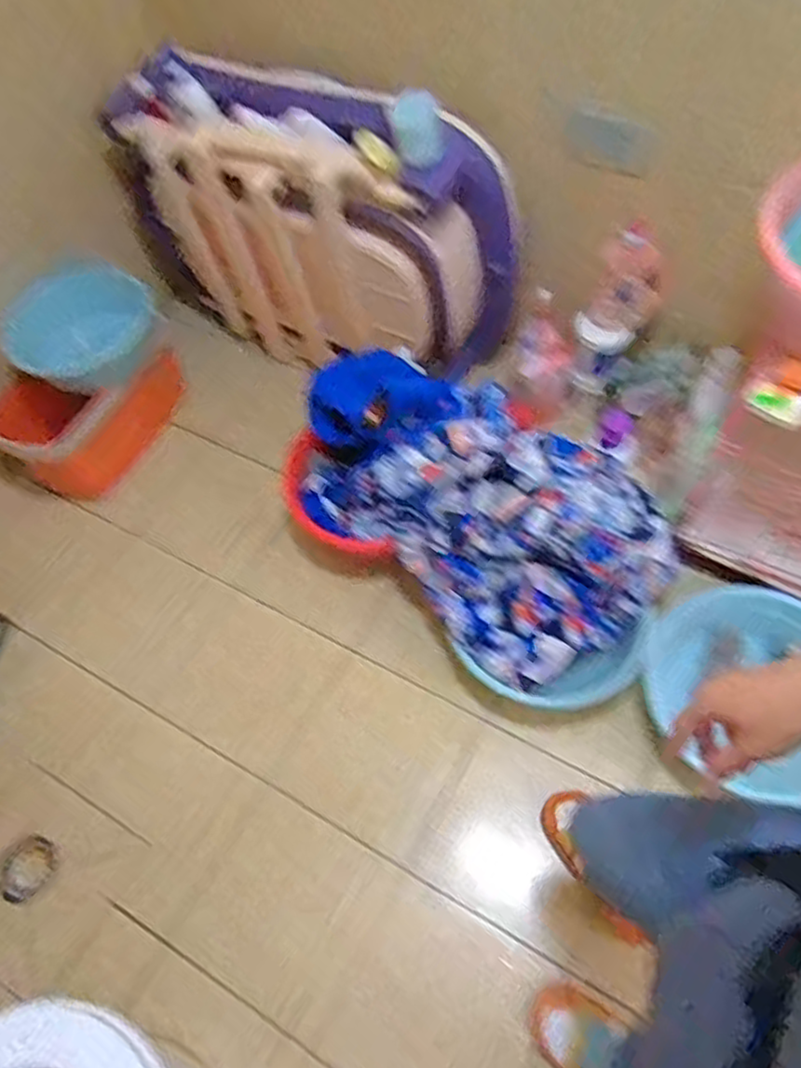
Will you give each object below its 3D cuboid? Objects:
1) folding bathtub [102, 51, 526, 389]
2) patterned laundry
[{"bbox_3d":[-0.237,-0.675,1.644,0.965,0.632,0.261,23,62,17],"label":"folding bathtub"},{"bbox_3d":[0.168,-0.043,1.395,0.652,0.211,0.408,38,68,24],"label":"patterned laundry"}]

